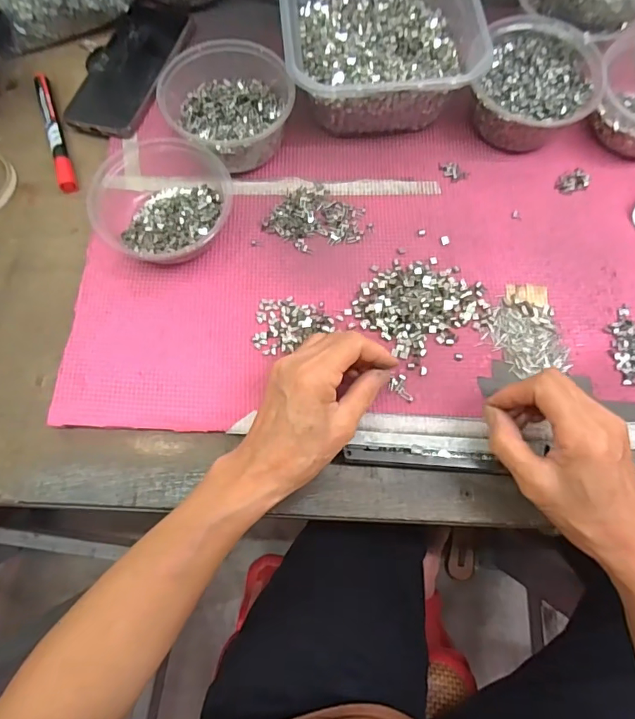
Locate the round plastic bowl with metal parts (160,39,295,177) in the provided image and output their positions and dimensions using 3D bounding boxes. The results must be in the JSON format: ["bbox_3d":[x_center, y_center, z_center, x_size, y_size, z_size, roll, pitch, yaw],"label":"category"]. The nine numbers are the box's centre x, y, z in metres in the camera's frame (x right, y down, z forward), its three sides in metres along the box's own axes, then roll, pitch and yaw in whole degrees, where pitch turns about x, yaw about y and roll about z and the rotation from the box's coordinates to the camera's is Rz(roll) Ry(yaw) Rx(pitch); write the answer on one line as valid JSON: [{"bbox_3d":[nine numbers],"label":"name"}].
[{"bbox_3d":[-0.080,-0.230,0.430,0.108,0.059,0.114,0,70,0],"label":"round plastic bowl with metal parts"}]

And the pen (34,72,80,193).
[{"bbox_3d":[-0.259,-0.227,0.464,0.015,0.011,0.151,-20,72,-7],"label":"pen"}]

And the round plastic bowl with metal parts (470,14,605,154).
[{"bbox_3d":[0.198,-0.252,0.440,0.104,0.057,0.115,15,72,5],"label":"round plastic bowl with metal parts"}]

